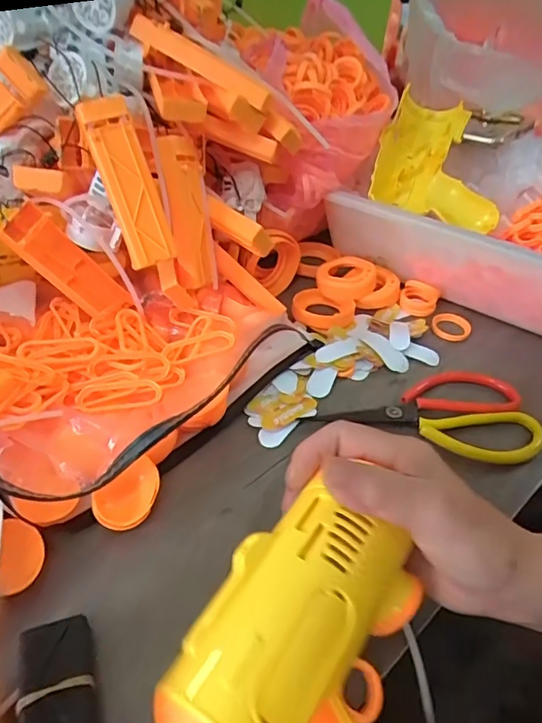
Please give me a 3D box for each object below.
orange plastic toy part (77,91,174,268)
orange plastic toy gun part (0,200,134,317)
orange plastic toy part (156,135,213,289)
[{"bbox_3d":[-0.098,-0.123,0.353,0.032,0.112,0.019,-24,12,-27],"label":"orange plastic toy part"},{"bbox_3d":[-0.150,-0.070,0.387,0.025,0.103,0.031,-32,40,17],"label":"orange plastic toy gun part"},{"bbox_3d":[-0.064,-0.114,0.398,0.032,0.110,0.024,-12,16,-17],"label":"orange plastic toy part"}]

